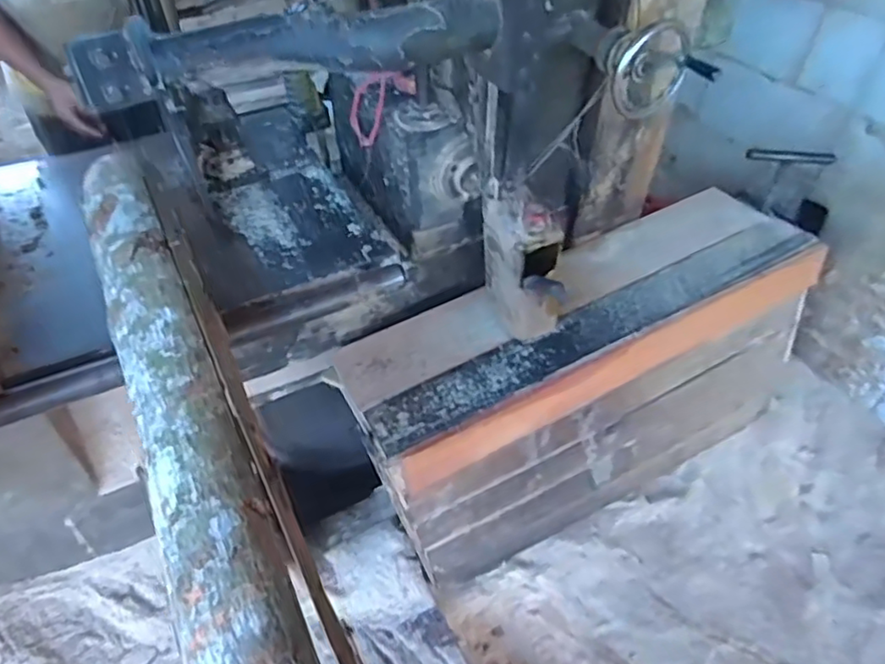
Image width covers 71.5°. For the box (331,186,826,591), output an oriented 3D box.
[{"bbox_3d":[0.356,0.105,1.545,1.185,0.634,0.402,-21,50,-20],"label":"box"}]

